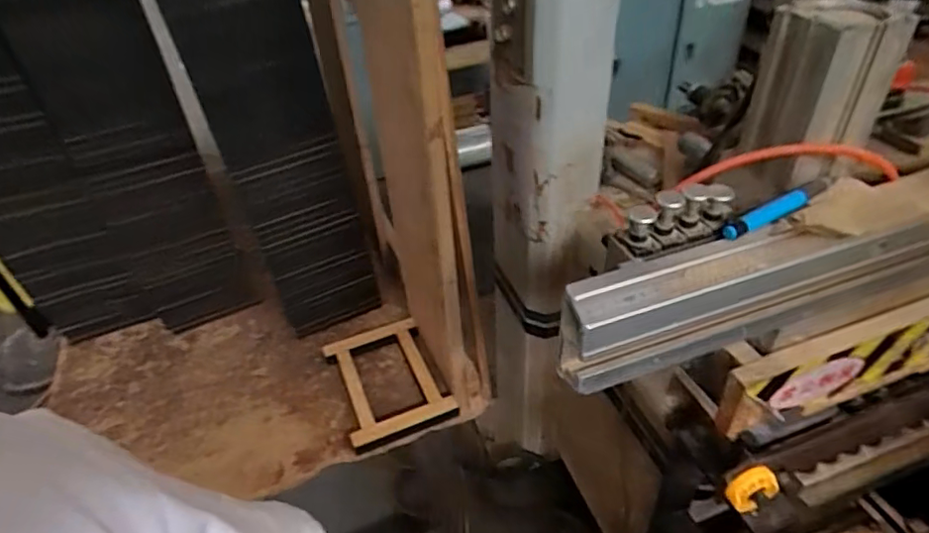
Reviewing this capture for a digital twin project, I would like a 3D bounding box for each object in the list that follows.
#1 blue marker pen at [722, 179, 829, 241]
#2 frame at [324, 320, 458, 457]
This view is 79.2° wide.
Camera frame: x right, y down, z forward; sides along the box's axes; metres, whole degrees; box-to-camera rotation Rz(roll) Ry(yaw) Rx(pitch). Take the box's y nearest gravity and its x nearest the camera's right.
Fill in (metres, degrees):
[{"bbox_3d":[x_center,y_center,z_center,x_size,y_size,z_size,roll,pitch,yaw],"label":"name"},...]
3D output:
[{"bbox_3d":[0.232,-0.044,0.409,0.112,0.012,0.012,-24,43,-21],"label":"blue marker pen"},{"bbox_3d":[-0.143,0.207,1.034,0.183,0.042,0.262,-18,41,-15],"label":"frame"}]

